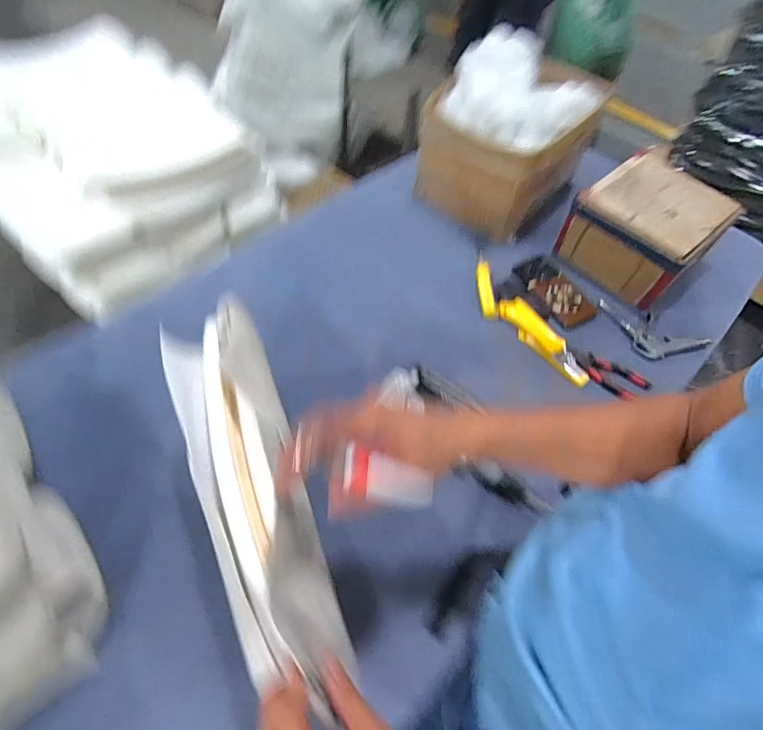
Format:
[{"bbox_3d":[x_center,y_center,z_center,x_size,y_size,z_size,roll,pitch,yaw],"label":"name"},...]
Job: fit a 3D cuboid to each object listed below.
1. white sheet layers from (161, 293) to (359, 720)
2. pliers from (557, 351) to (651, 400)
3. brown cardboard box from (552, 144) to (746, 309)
[{"bbox_3d":[-0.127,0.094,0.405,0.096,0.038,0.369,-19,62,-14],"label":"white sheet layers"},{"bbox_3d":[0.365,0.011,0.710,0.141,0.023,0.057,28,60,15],"label":"pliers"},{"bbox_3d":[0.481,-0.248,0.801,0.202,0.134,0.207,-34,64,-22],"label":"brown cardboard box"}]

